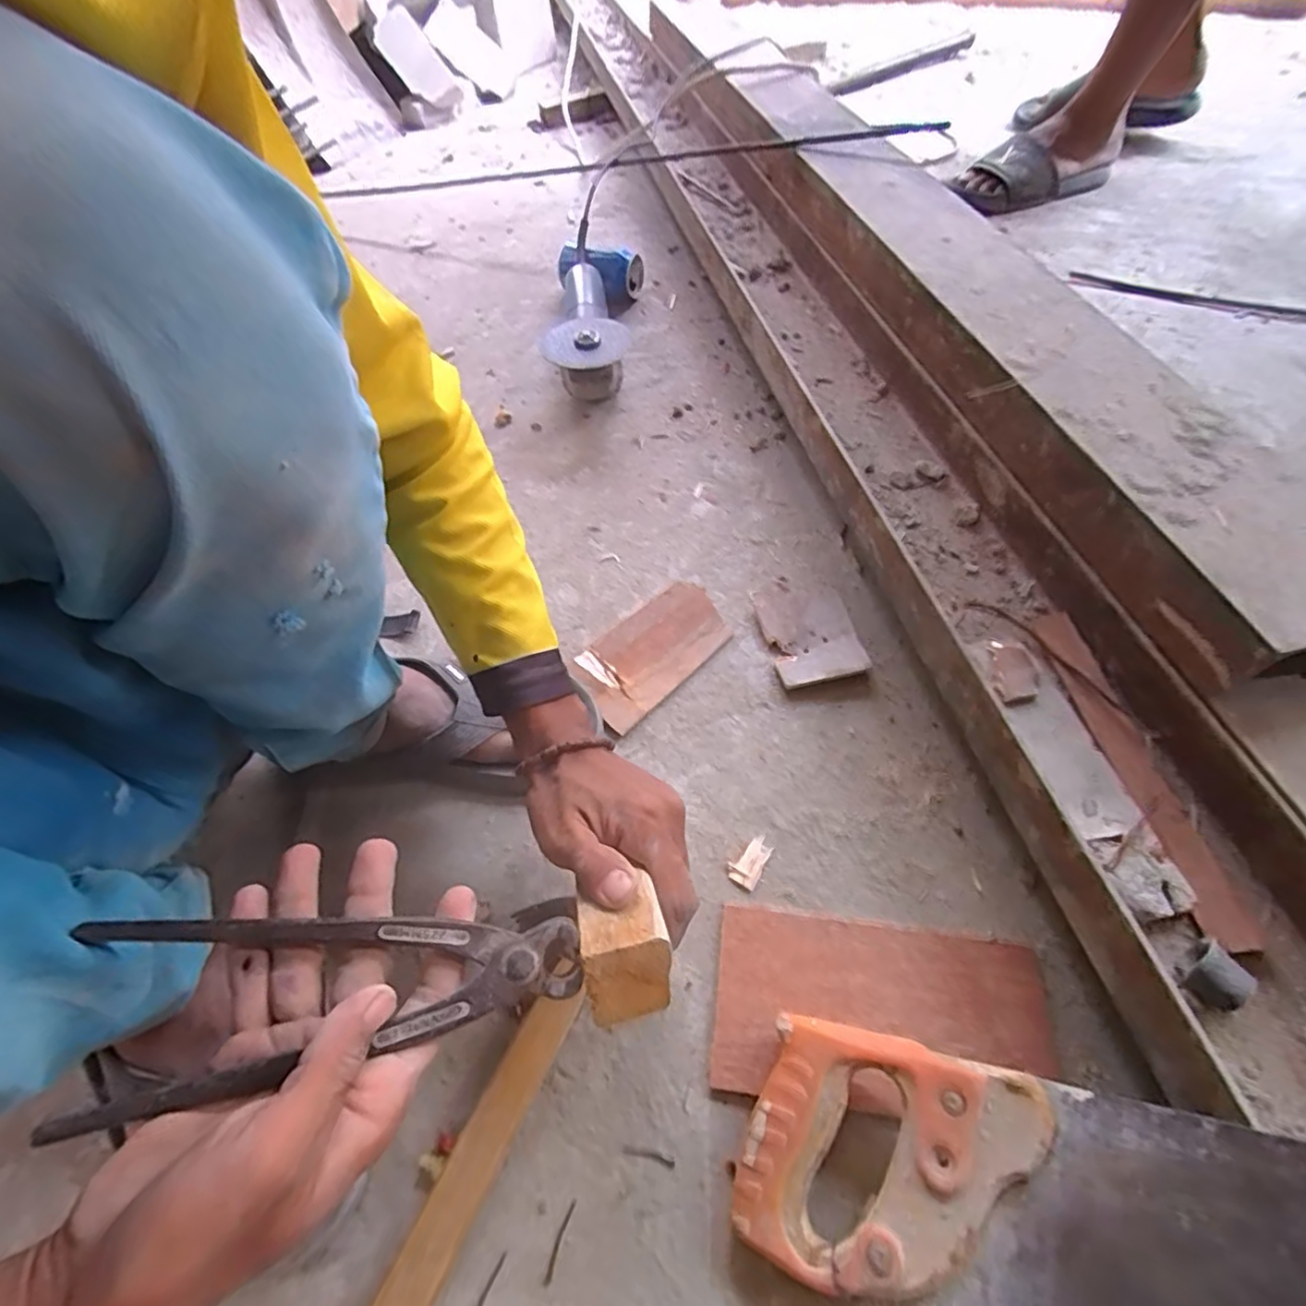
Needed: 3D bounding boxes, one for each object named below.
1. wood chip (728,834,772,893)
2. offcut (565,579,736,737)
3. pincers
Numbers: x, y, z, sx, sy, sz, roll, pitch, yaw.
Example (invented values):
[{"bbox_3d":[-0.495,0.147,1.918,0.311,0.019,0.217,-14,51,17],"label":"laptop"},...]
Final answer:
[{"bbox_3d":[0.068,0.147,0.439,0.021,0.004,0.036,24,62,20],"label":"wood chip"},{"bbox_3d":[0.000,-0.005,0.539,0.144,0.007,0.084,-38,61,-19],"label":"offcut"},{"bbox_3d":[-0.126,0.138,0.248,0.188,0.014,0.067,0,55,-11],"label":"pincers"}]

